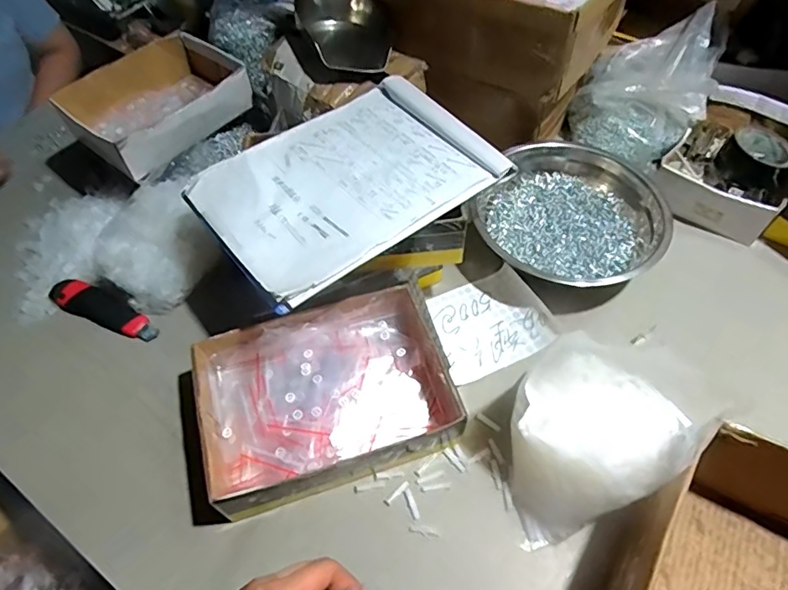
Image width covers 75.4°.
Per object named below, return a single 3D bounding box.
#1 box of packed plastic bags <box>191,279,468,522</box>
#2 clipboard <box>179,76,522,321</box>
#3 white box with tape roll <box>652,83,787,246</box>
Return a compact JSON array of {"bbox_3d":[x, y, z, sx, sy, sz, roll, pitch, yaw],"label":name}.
[{"bbox_3d":[-0.072,0.109,0.550,0.250,0.078,0.182,-18,56,-11],"label":"box of packed plastic bags"},{"bbox_3d":[-0.054,-0.134,0.567,0.303,0.016,0.223,-34,61,-20],"label":"clipboard"},{"bbox_3d":[0.501,-0.199,0.753,0.158,0.053,0.279,33,62,22],"label":"white box with tape roll"}]

